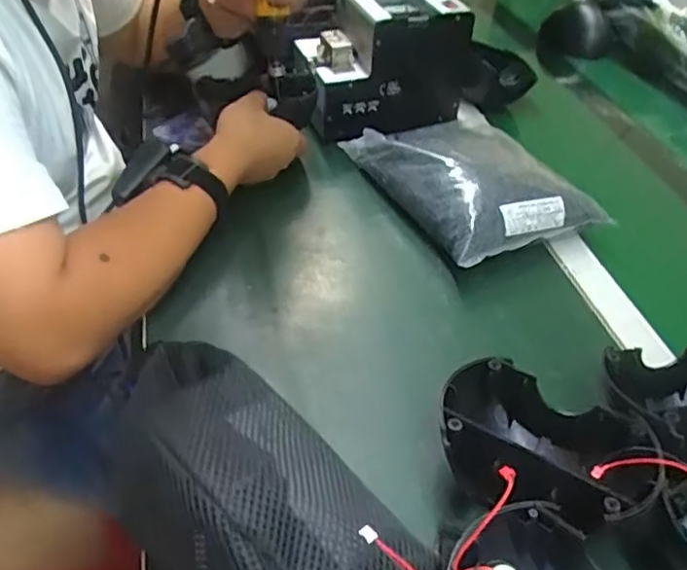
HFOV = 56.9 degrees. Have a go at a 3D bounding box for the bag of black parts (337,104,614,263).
[{"bbox_3d":[0.135,-0.119,0.684,0.185,0.063,0.237,-17,47,-23],"label":"bag of black parts"}]

